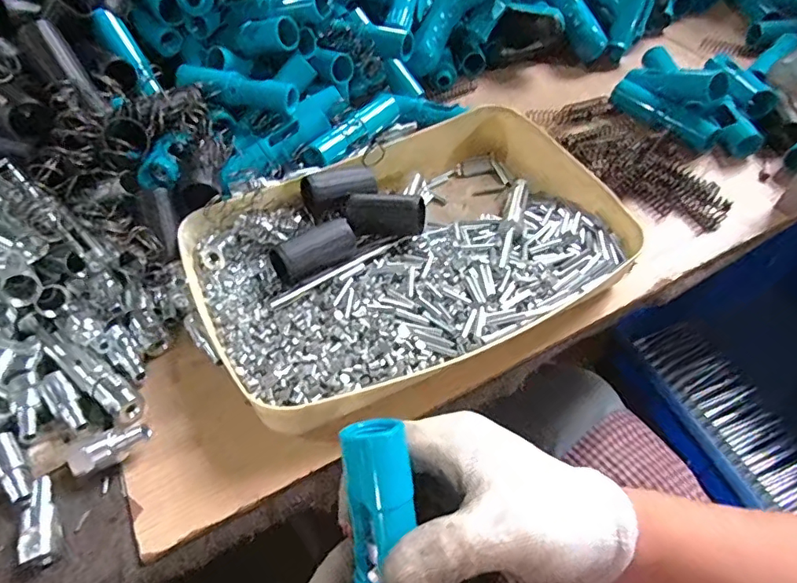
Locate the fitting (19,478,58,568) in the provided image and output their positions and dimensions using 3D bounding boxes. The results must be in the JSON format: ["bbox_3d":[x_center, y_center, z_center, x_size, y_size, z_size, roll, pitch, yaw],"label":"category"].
[{"bbox_3d":[-0.221,0.141,0.324,0.015,0.018,0.053,-14,52,-9],"label":"fitting"}]

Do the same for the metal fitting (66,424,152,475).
[{"bbox_3d":[-0.193,0.107,0.351,0.053,0.019,0.019,-26,55,-18],"label":"metal fitting"}]

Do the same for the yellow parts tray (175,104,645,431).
[{"bbox_3d":[0.008,-0.039,0.434,0.337,0.050,0.242,-25,54,-17],"label":"yellow parts tray"}]

